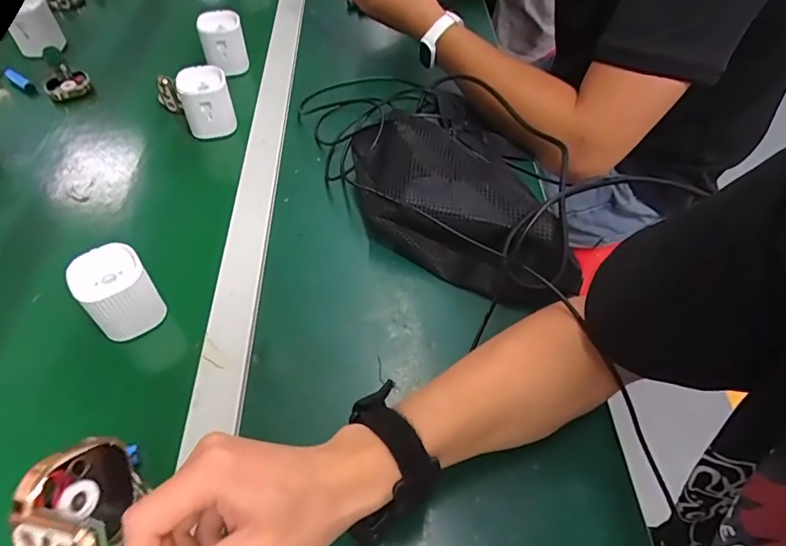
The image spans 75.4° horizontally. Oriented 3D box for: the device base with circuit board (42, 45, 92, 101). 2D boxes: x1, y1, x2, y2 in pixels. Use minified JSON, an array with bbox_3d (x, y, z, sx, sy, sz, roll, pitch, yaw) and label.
[{"bbox_3d":[-0.445,-0.267,0.681,0.056,0.047,0.056,-32,58,-23],"label":"device base with circuit board"}]

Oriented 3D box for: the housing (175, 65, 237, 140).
[{"bbox_3d":[-0.222,-0.203,0.609,0.054,0.067,0.046,-13,53,-9],"label":"housing"}]

